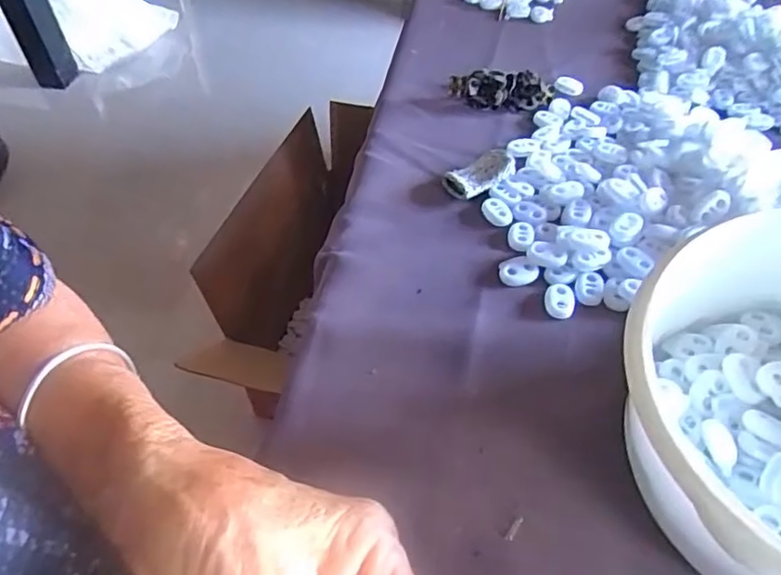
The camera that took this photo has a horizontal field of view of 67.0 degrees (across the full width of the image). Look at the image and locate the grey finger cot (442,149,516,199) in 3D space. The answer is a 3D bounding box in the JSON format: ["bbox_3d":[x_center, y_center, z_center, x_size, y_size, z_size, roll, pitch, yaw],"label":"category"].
[{"bbox_3d":[0.059,-0.074,0.385,0.046,0.014,0.028,-27,52,-18],"label":"grey finger cot"}]

